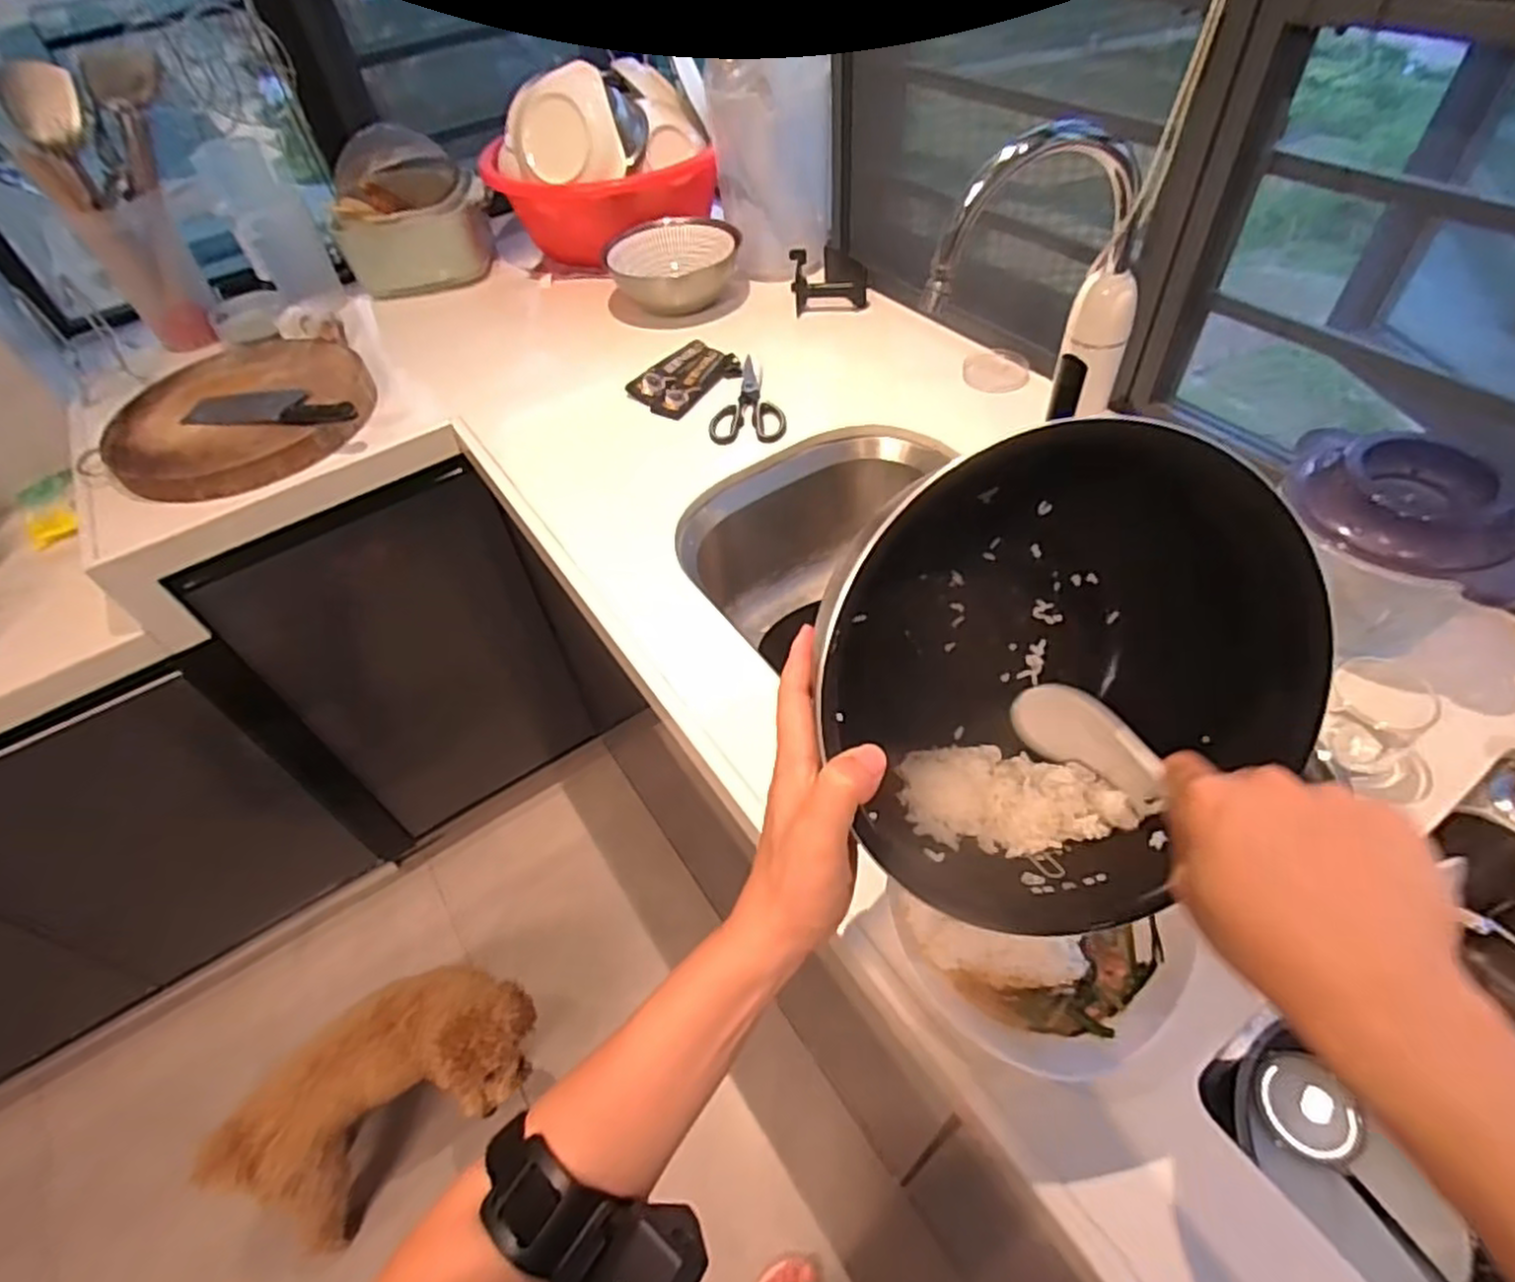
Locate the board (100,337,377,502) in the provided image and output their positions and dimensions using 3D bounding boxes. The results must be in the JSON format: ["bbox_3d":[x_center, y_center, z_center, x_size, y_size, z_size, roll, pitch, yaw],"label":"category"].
[{"bbox_3d":[-0.724,-0.327,1.041,0.327,0.047,0.343,-1,52,1],"label":"board"}]

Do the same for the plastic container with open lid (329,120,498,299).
[{"bbox_3d":[-0.596,-0.740,1.281,0.254,0.196,0.163,-18,53,-12],"label":"plastic container with open lid"}]

